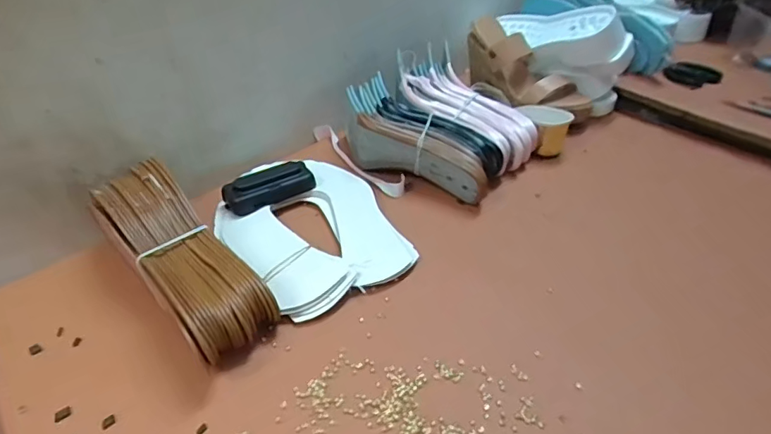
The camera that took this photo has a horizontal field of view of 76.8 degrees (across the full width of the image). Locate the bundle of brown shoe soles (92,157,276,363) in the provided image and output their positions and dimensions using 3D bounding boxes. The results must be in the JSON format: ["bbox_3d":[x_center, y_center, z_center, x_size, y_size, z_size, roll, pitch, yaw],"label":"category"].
[{"bbox_3d":[-0.199,0.040,0.472,0.077,0.084,0.225,-32,48,-32],"label":"bundle of brown shoe soles"}]

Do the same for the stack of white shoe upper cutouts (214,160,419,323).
[{"bbox_3d":[-0.088,0.010,0.558,0.173,0.024,0.231,-22,43,-23],"label":"stack of white shoe upper cutouts"}]

